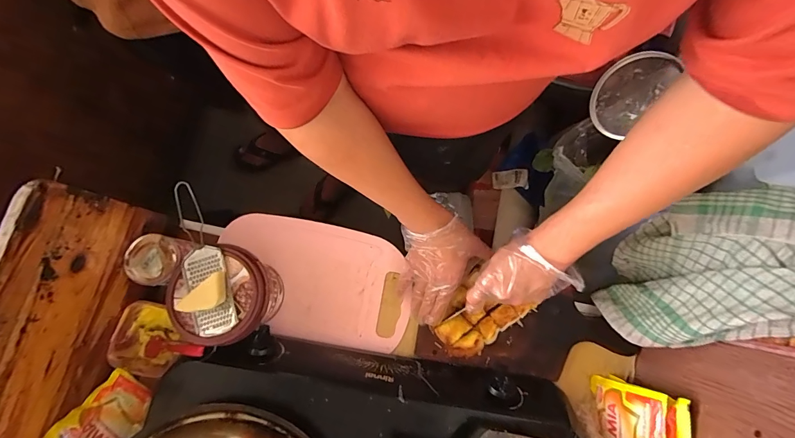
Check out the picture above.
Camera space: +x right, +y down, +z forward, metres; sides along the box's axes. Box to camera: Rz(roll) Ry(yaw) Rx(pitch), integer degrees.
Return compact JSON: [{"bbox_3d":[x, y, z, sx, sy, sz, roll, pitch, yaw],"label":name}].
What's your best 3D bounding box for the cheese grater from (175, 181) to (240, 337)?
[{"bbox_3d":[-0.263,0.051,0.494,0.054,0.007,0.204,-19,79,-4],"label":"cheese grater"}]

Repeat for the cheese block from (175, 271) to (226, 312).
[{"bbox_3d":[-0.247,0.101,0.469,0.071,0.026,0.035,-43,81,-8],"label":"cheese block"}]

